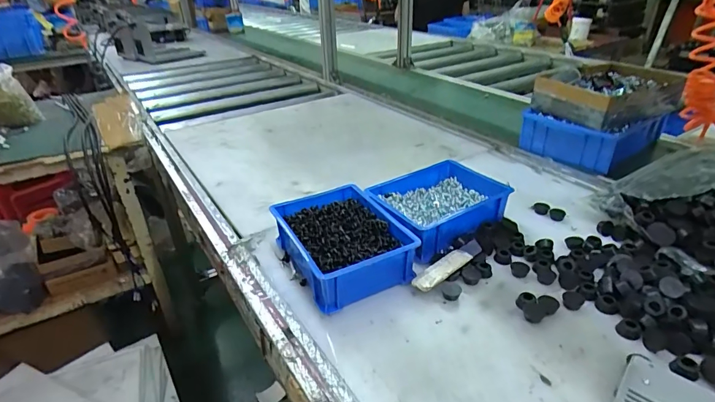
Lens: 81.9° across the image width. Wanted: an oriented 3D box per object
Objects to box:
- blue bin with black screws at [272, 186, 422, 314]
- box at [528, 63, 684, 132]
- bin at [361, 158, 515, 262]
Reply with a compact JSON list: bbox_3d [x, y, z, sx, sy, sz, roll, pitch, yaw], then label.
[{"bbox_3d":[-0.024,0.059,0.590,0.146,0.067,0.193,-15,32,-24],"label":"blue bin with black screws"},{"bbox_3d":[0.515,-0.220,0.845,0.250,0.072,0.173,-17,34,-24],"label":"box"},{"bbox_3d":[0.131,0.008,0.669,0.208,0.065,0.155,-17,33,-26],"label":"bin"}]

